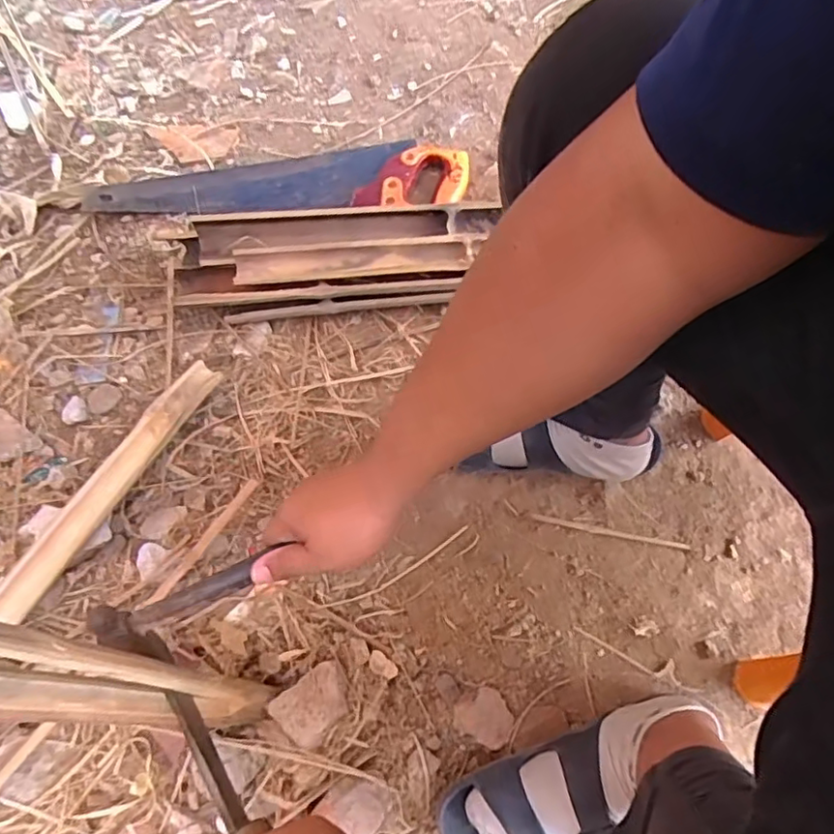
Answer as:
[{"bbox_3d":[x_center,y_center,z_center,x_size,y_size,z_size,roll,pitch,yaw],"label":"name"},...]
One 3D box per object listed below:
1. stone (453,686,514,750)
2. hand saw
[{"bbox_3d":[0.066,0.294,0.580,0.051,0.026,0.053,-1,68,2],"label":"stone"},{"bbox_3d":[-0.200,-0.327,0.820,0.505,0.039,0.127,-7,68,-1],"label":"hand saw"}]

